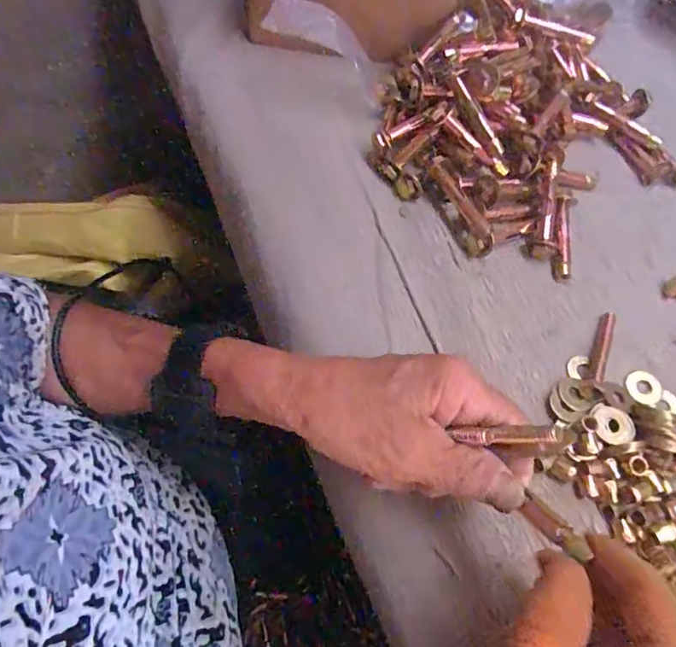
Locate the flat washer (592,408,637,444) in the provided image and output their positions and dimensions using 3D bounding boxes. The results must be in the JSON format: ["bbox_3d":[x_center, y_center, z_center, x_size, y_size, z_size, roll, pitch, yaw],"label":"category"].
[{"bbox_3d":[0.151,0.055,0.273,0.023,0.004,0.020,-12,63,-9],"label":"flat washer"}]

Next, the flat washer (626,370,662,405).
[{"bbox_3d":[0.181,0.037,0.295,0.020,0.004,0.021,1,62,-2],"label":"flat washer"}]

